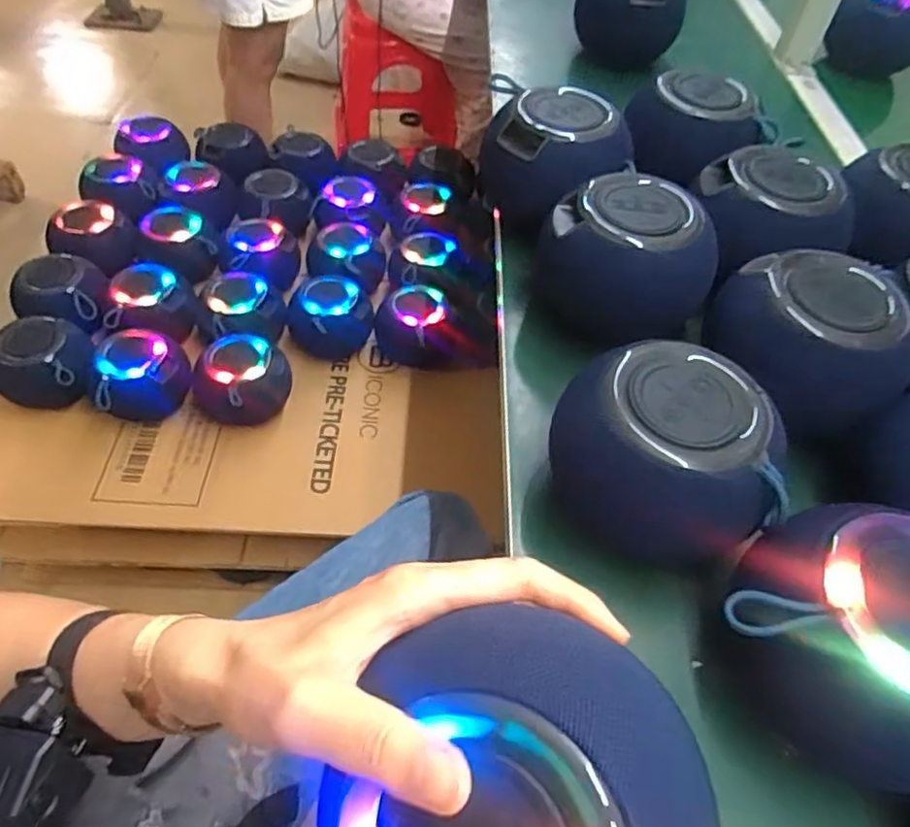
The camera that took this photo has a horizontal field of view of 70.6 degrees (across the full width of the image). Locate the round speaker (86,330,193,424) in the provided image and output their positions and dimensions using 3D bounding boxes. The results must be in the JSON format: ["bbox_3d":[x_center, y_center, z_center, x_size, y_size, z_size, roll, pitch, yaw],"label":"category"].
[{"bbox_3d":[-0.436,-0.048,0.899,0.128,0.098,0.109,-19,56,-19],"label":"round speaker"}]

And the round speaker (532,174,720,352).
[{"bbox_3d":[0.129,-0.116,0.498,0.115,0.098,0.100,0,52,-6],"label":"round speaker"}]

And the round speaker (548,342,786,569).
[{"bbox_3d":[0.128,0.026,0.382,0.114,0.089,0.103,19,53,9],"label":"round speaker"}]

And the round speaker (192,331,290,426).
[{"bbox_3d":[-0.295,-0.040,0.908,0.120,0.098,0.112,14,52,5],"label":"round speaker"}]

